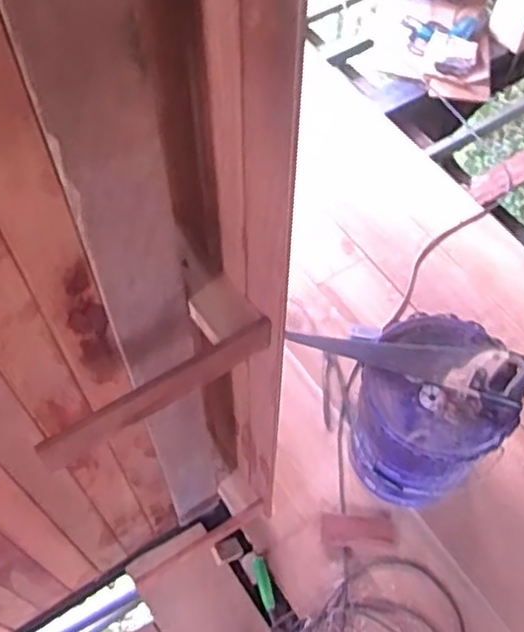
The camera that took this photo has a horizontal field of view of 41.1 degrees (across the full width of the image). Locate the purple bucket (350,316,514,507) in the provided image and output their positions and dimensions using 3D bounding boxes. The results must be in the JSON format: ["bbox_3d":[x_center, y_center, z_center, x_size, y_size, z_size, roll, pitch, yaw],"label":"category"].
[{"bbox_3d":[0.347,0.209,1.473,0.279,0.310,0.292,0,59,0],"label":"purple bucket"}]

